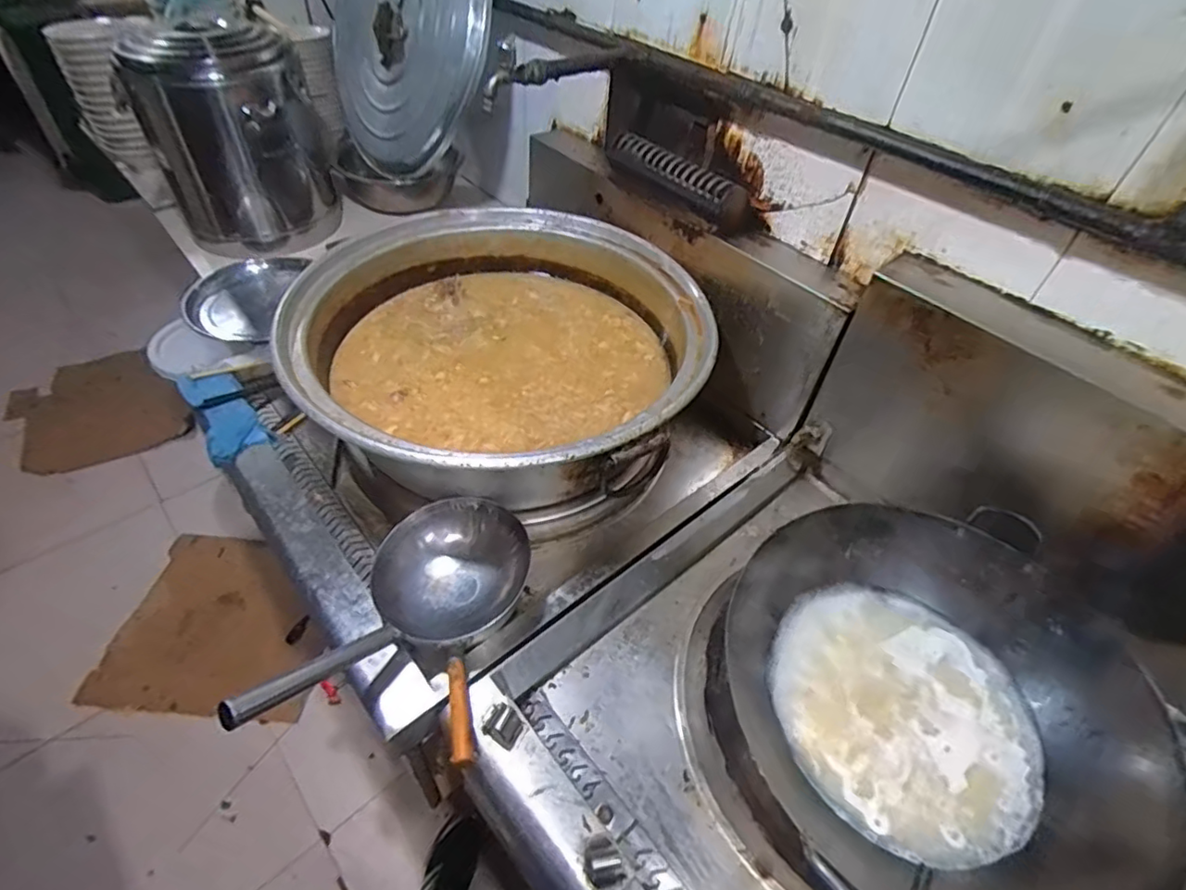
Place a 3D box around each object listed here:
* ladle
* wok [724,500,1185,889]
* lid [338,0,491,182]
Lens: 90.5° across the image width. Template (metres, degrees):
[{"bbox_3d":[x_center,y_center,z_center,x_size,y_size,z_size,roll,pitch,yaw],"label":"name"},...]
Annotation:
[{"bbox_3d":[-0.270,0.227,0.791,0.198,0.106,0.425,30,38,21],"label":"ladle"},{"bbox_3d":[0.402,0.289,0.705,0.463,0.143,0.474,3,47,-3],"label":"wok"},{"bbox_3d":[-0.444,-0.974,1.389,0.063,0.591,0.542,-15,80,-54],"label":"lid"}]

